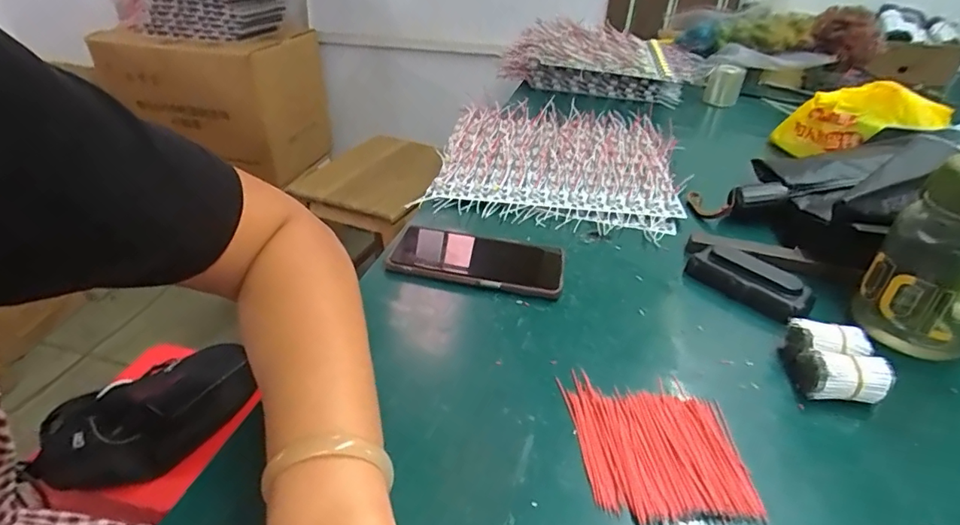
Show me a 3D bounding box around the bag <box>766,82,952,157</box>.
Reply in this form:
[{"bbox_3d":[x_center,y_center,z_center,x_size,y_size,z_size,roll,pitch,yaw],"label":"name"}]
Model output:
[{"bbox_3d":[0.496,-0.194,0.672,0.188,0.075,0.055,-4,23,44],"label":"bag"}]

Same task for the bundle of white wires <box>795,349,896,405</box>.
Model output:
[{"bbox_3d":[0.265,0.085,0.368,0.053,0.033,0.029,10,36,10],"label":"bundle of white wires"}]

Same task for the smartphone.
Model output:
[{"bbox_3d":[-0.001,-0.005,0.486,0.160,0.013,0.082,10,36,8],"label":"smartphone"}]

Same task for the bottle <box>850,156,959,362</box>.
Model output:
[{"bbox_3d":[0.372,-0.010,0.389,0.090,0.171,0.087,-19,41,-28],"label":"bottle"}]

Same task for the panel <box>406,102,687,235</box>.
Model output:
[{"bbox_3d":[0.104,-0.145,0.683,0.307,0.029,0.318,6,37,9],"label":"panel"}]

